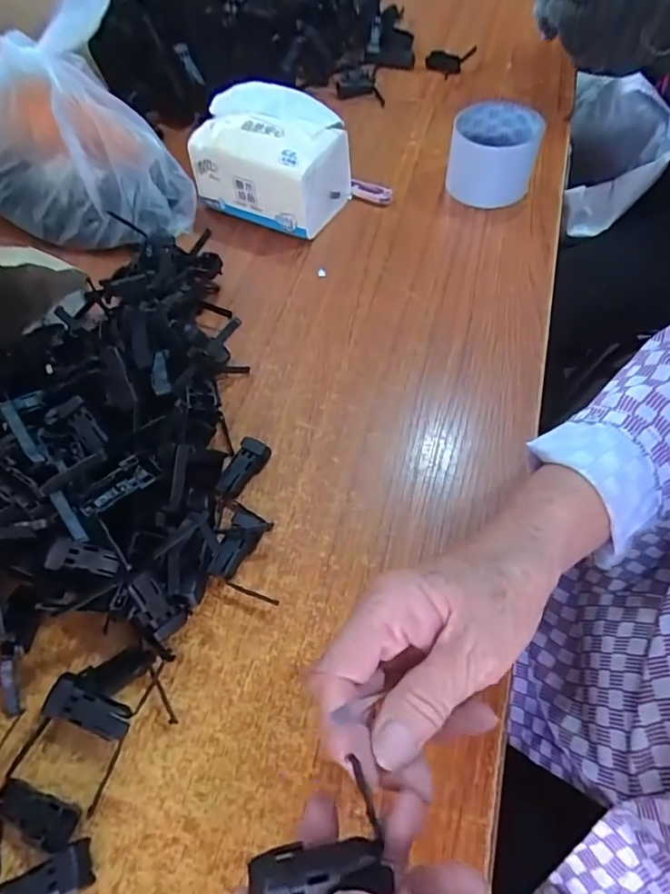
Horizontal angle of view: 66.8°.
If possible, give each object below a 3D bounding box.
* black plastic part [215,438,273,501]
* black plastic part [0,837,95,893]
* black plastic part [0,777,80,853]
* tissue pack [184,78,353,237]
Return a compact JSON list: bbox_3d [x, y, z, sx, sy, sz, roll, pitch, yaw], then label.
[{"bbox_3d":[-0.066,0.015,0.365,0.020,0.015,0.047,25,62,16],"label":"black plastic part"},{"bbox_3d":[-0.143,0.214,0.247,0.047,0.014,0.020,-23,60,-12],"label":"black plastic part"},{"bbox_3d":[-0.154,0.189,0.263,0.046,0.014,0.017,18,60,13],"label":"black plastic part"},{"bbox_3d":[-0.059,-0.291,0.512,0.134,0.092,0.108,26,62,16],"label":"tissue pack"}]

